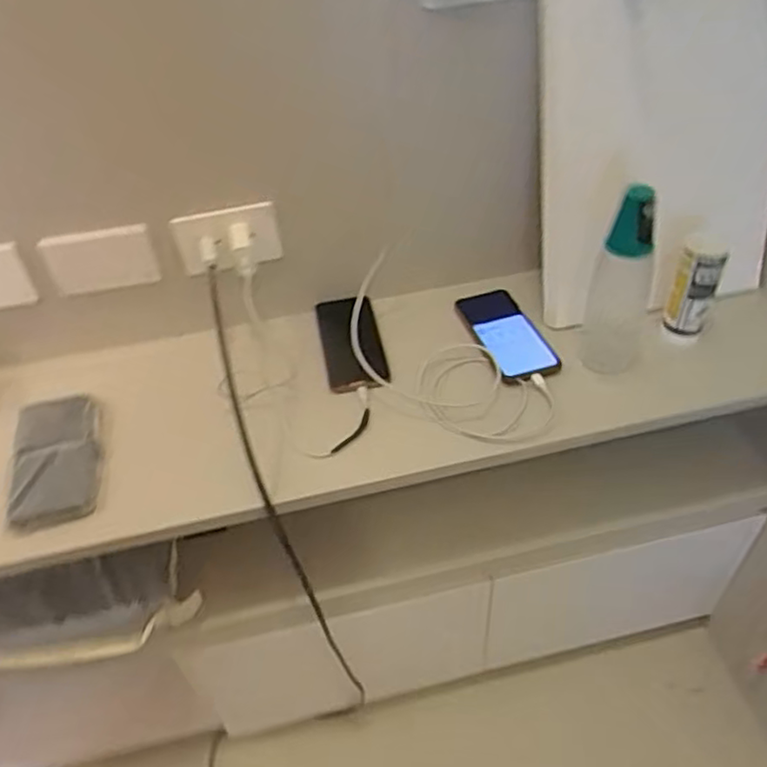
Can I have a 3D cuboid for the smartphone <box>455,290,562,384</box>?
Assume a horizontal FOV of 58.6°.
[{"bbox_3d":[0.156,-0.066,0.869,0.073,0.012,0.174,-15,45,-10],"label":"smartphone"}]

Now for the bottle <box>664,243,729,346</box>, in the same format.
[{"bbox_3d":[0.364,-0.108,0.804,0.047,0.119,0.055,16,48,19],"label":"bottle"}]

